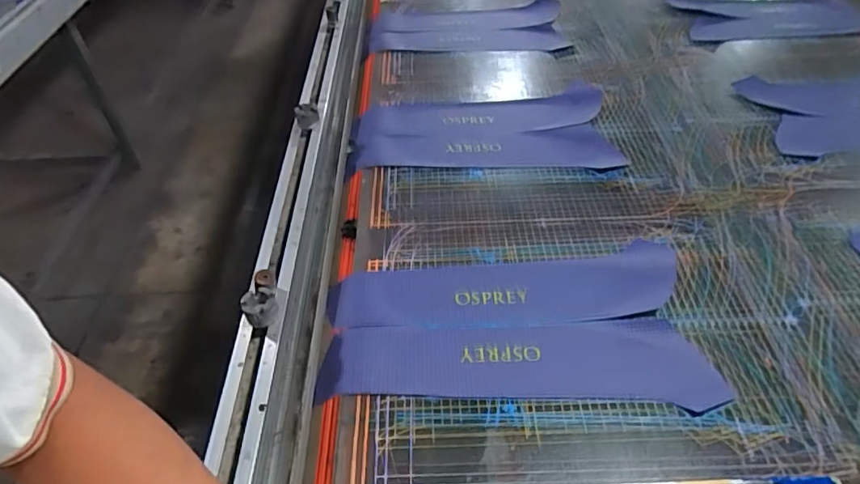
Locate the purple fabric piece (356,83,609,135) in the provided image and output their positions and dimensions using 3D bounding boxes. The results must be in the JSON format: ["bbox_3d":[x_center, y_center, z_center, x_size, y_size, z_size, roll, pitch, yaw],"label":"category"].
[{"bbox_3d":[0.094,-0.231,0.937,0.445,0.010,0.138,-7,47,-5],"label":"purple fabric piece"}]

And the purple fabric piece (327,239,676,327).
[{"bbox_3d":[0.098,0.061,0.664,0.444,0.014,0.109,-4,47,-3],"label":"purple fabric piece"}]

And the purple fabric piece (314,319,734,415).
[{"bbox_3d":[0.094,0.138,0.596,0.437,0.007,0.105,-1,47,0],"label":"purple fabric piece"}]

